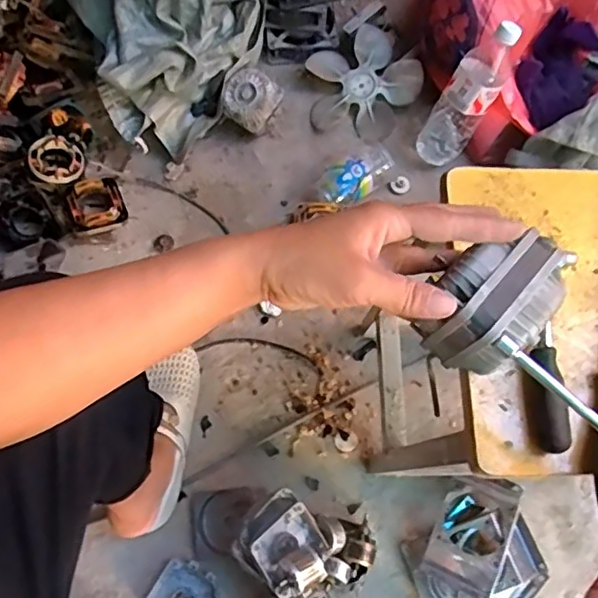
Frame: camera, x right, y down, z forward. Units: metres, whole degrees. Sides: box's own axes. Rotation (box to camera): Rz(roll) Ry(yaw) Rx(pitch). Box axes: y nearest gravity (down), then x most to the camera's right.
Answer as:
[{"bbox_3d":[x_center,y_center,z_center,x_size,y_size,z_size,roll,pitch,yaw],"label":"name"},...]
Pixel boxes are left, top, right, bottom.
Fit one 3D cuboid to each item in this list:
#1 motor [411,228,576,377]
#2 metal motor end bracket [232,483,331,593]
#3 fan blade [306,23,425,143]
[{"bbox_3d":[0.123,0.003,0.381,0.084,0.063,0.061,-40,76,-12],"label":"motor"},{"bbox_3d":[-0.025,0.292,0.721,0.100,0.057,0.095,-38,75,-12],"label":"metal motor end bracket"},{"bbox_3d":[0.098,-0.349,0.990,0.181,0.023,0.175,0,89,8],"label":"fan blade"}]

